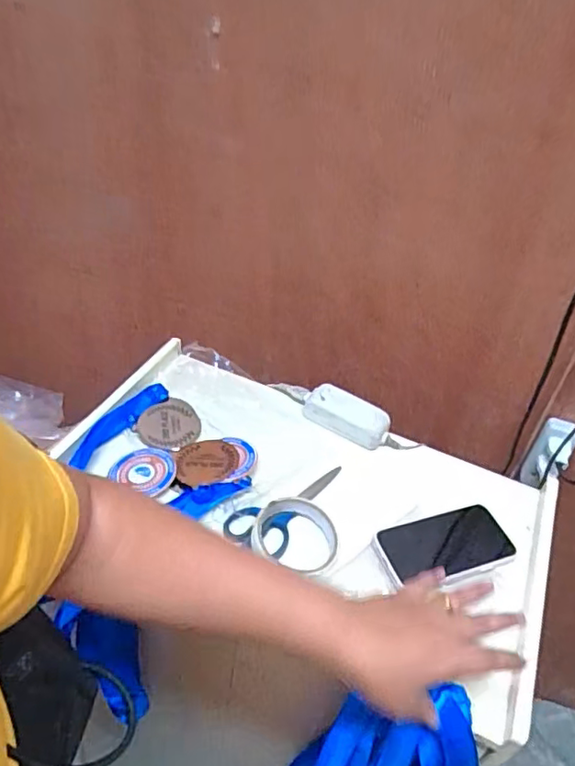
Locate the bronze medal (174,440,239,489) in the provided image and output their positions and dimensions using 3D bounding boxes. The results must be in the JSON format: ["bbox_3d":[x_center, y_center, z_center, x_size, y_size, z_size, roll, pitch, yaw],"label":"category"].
[{"bbox_3d":[-0.089,0.086,0.647,0.069,0.006,0.064,1,34,-1],"label":"bronze medal"}]

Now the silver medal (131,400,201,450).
[{"bbox_3d":[-0.138,0.049,0.698,0.067,0.011,0.077,25,43,19],"label":"silver medal"}]

